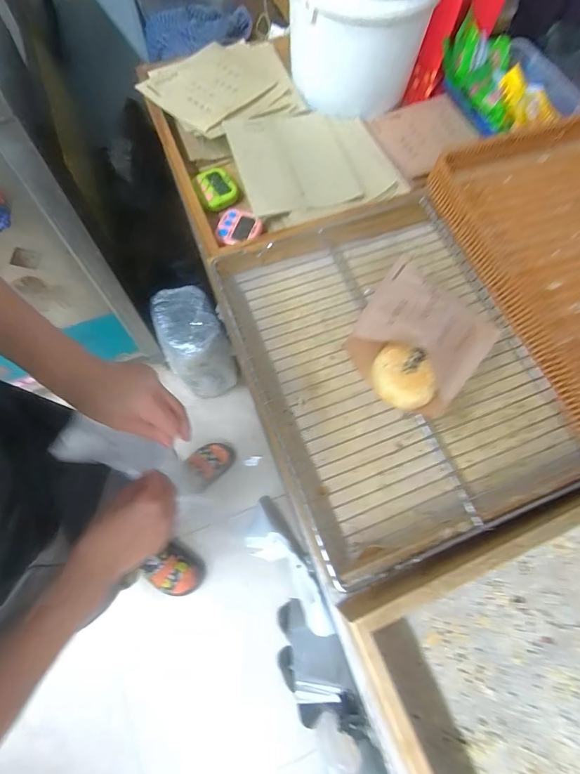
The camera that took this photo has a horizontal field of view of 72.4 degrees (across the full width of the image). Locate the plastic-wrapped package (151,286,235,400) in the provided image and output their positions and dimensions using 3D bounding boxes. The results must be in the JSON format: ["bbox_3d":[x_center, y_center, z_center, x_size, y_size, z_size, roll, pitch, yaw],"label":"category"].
[{"bbox_3d":[-0.285,-0.124,1.214,0.158,0.315,0.222,-27,71,-11],"label":"plastic-wrapped package"}]

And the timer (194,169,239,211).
[{"bbox_3d":[-0.109,-0.300,0.592,0.060,0.020,0.075,-15,69,-7],"label":"timer"}]

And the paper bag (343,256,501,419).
[{"bbox_3d":[0.141,-0.060,0.429,0.139,0.054,0.143,37,72,13],"label":"paper bag"}]

